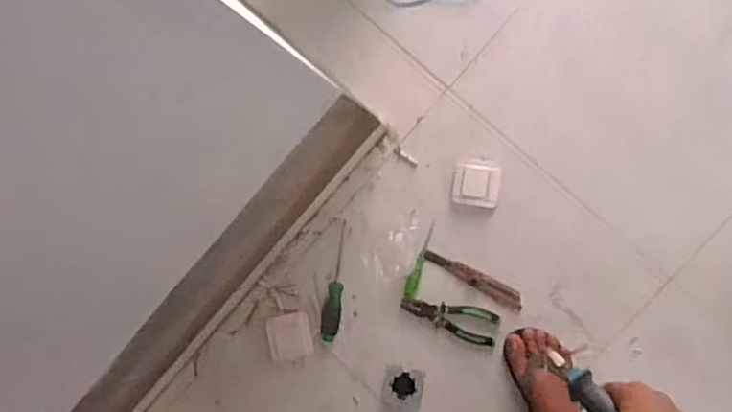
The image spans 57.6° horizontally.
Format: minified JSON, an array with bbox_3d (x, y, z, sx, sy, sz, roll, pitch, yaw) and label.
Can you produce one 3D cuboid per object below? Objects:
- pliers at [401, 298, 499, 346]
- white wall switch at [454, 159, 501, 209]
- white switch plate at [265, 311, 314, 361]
[{"bbox_3d":[0.148,0.202,1.202,0.171,0.022,0.064,14,94,8],"label":"pliers"},{"bbox_3d":[0.199,-0.040,1.196,0.081,0.013,0.083,7,93,8],"label":"white wall switch"},{"bbox_3d":[-0.144,0.244,1.250,0.083,0.008,0.085,-10,91,9],"label":"white switch plate"}]

